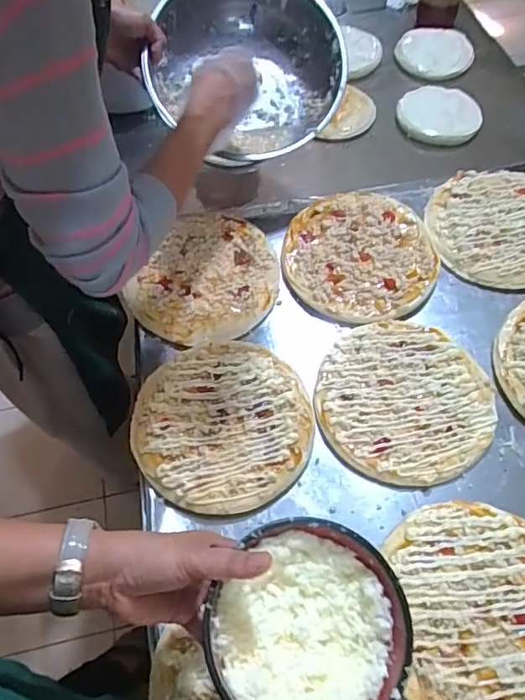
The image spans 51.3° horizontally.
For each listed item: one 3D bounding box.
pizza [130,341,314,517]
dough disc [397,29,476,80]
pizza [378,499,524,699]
[{"bbox_3d":[-0.044,0.075,0.612,0.193,0.014,0.199,-6,57,4],"label":"pizza"},{"bbox_3d":[0.345,-0.582,1.078,0.151,0.022,0.151,1,58,9],"label":"dough disc"},{"bbox_3d":[0.219,0.246,0.512,0.181,0.015,0.199,-4,57,6],"label":"pizza"}]

